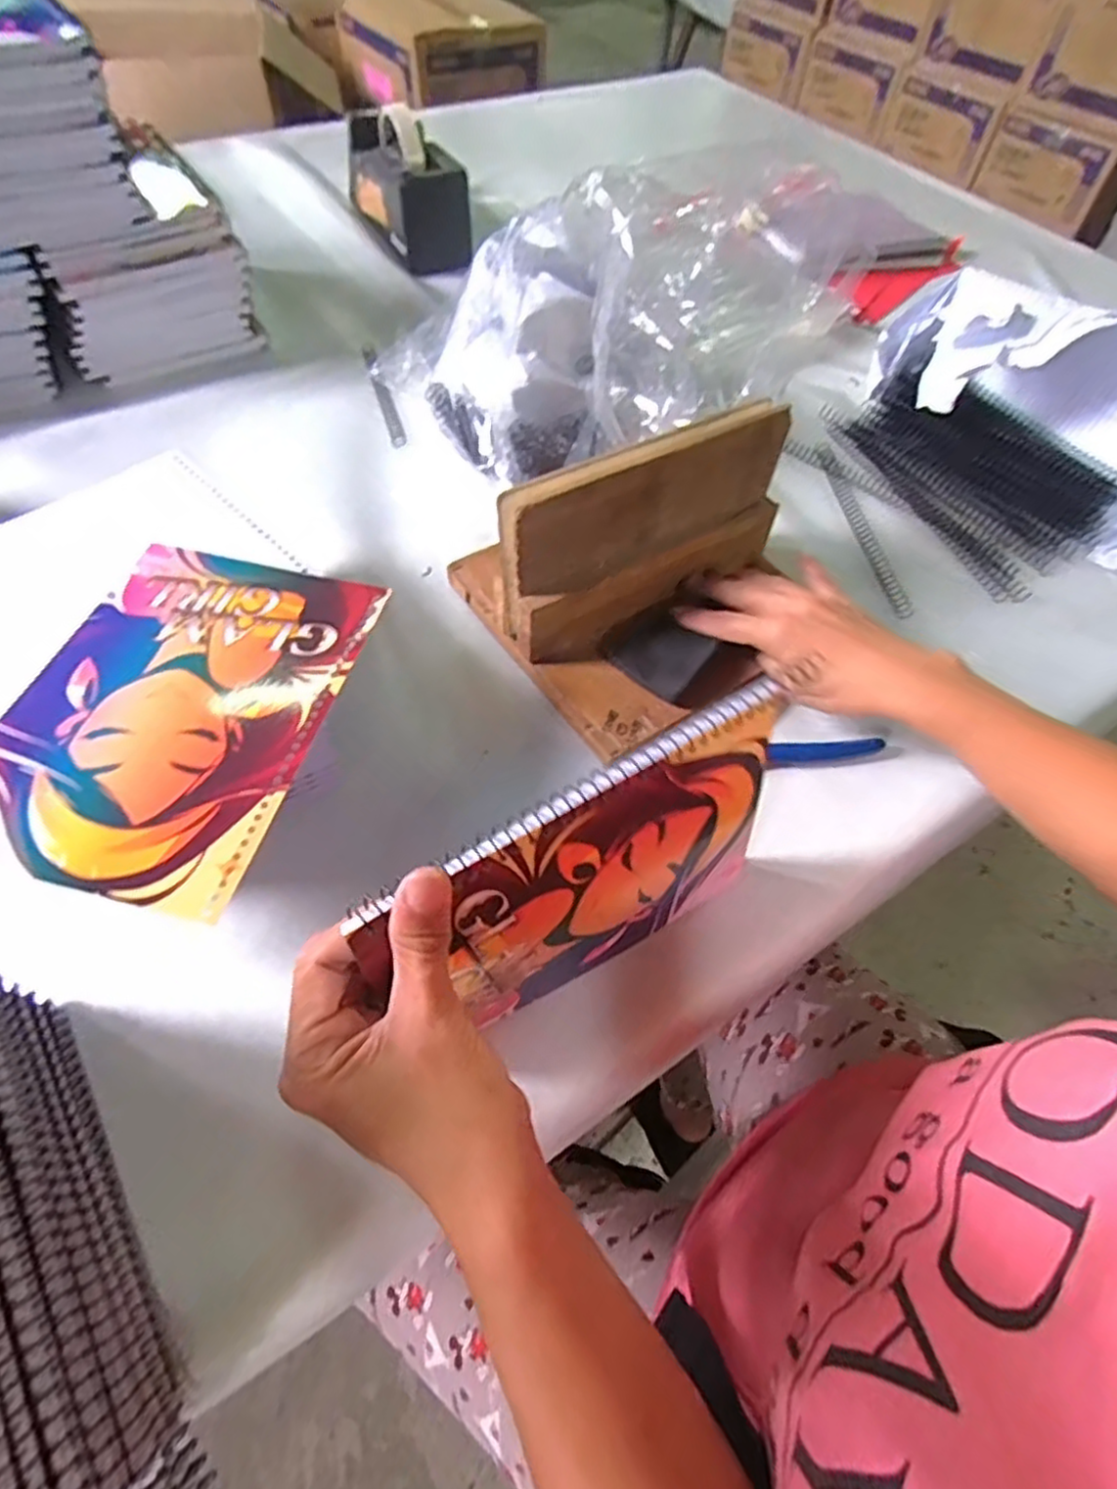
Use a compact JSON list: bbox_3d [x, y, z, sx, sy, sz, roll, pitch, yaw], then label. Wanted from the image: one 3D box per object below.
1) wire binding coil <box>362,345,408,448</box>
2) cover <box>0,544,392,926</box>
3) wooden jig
[{"bbox_3d":[-0.166,-0.333,0.650,0.014,0.015,0.159,-15,60,-12],"label":"wire binding coil"},{"bbox_3d":[-0.186,-0.022,0.338,0.142,0.006,0.191,14,58,5],"label":"cover"},{"bbox_3d":[0.063,-0.130,0.451,0.203,0.115,0.183,-28,64,-20],"label":"wooden jig"}]

